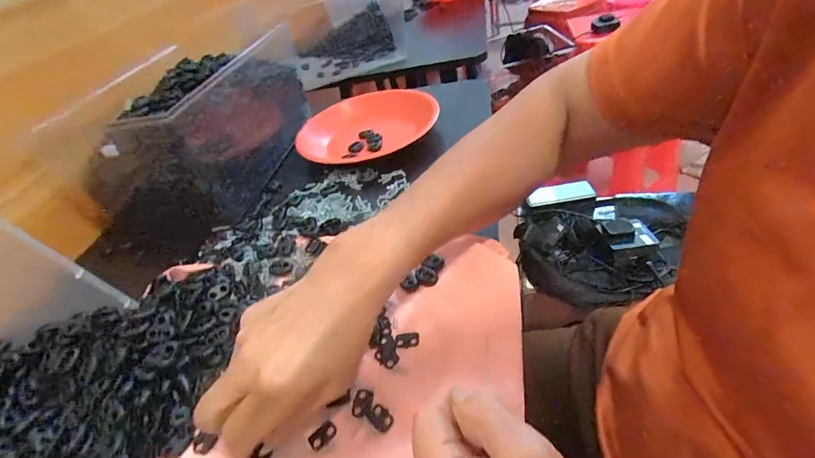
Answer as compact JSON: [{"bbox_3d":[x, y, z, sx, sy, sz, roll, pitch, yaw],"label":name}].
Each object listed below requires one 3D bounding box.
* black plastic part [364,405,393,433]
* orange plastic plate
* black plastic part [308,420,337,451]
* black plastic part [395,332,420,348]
[{"bbox_3d":[-0.018,0.121,0.259,0.013,0.004,0.018,-38,45,-25],"label":"black plastic part"},{"bbox_3d":[-0.052,-0.146,0.555,0.182,0.034,0.175,-4,41,13],"label":"orange plastic plate"},{"bbox_3d":[-0.055,0.133,0.260,0.018,0.004,0.012,-36,44,-23],"label":"black plastic part"},{"bbox_3d":[0.000,0.083,0.302,0.018,0.004,0.012,-6,41,10],"label":"black plastic part"}]

